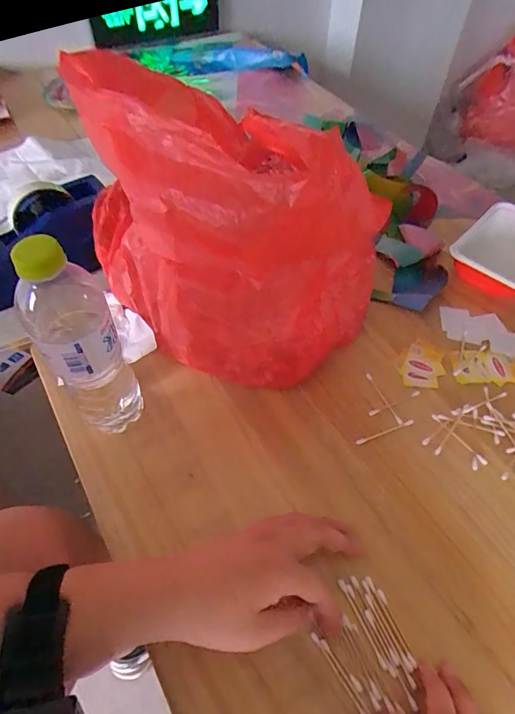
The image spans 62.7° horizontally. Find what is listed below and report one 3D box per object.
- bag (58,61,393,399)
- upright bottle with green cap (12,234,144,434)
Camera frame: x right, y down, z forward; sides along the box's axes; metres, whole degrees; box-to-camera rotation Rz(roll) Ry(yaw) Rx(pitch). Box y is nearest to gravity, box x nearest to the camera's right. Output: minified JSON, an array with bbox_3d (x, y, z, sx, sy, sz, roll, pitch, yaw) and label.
[{"bbox_3d":[-0.029,-0.150,0.471,0.243,0.275,0.305,-38,63,-24],"label":"bag"},{"bbox_3d":[-0.153,-0.002,0.379,0.063,0.237,0.057,-21,58,-15],"label":"upright bottle with green cap"}]

